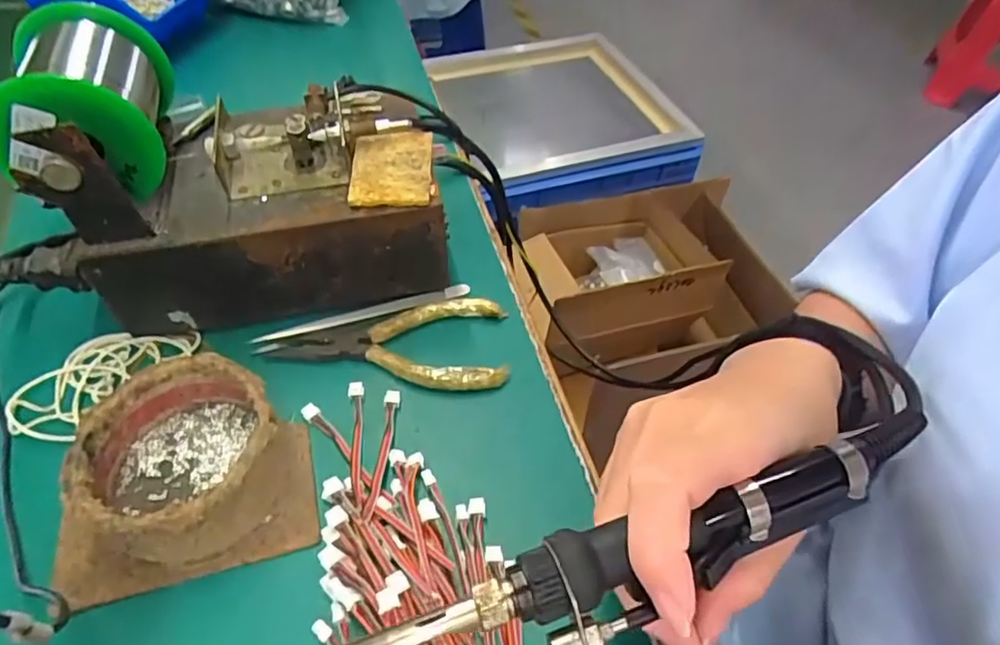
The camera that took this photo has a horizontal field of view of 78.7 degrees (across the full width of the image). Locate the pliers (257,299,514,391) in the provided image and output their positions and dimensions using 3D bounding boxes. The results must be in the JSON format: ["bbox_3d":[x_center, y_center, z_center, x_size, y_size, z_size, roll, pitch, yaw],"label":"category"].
[{"bbox_3d":[-0.063,0.012,0.340,0.131,0.013,0.059,0,51,-1],"label":"pliers"}]

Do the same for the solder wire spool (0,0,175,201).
[{"bbox_3d":[-0.199,-0.104,0.293,0.068,0.056,0.091,-11,52,-12],"label":"solder wire spool"}]

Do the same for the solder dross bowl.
[{"bbox_3d":[-0.142,0.061,0.275,0.080,0.040,0.084,0,51,-1],"label":"solder dross bowl"}]

